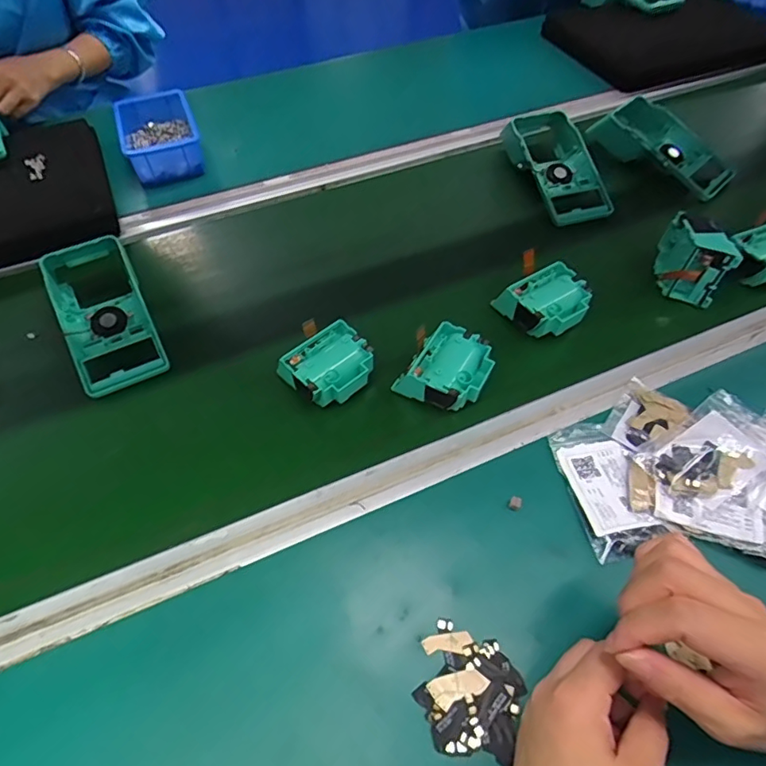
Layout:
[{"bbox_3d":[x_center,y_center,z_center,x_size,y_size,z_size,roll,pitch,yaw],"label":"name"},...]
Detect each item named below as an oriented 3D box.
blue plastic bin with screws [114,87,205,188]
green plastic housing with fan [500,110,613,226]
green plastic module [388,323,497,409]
[{"bbox_3d":[-0.310,-0.340,0.722,0.099,0.056,0.150,-18,57,-11],"label":"blue plastic bin with screws"},{"bbox_3d":[0.228,-0.296,0.691,0.095,0.061,0.203,-15,57,-9],"label":"green plastic housing with fan"},{"bbox_3d":[0.062,-0.011,0.493,0.074,0.041,0.077,32,62,20],"label":"green plastic module"}]

